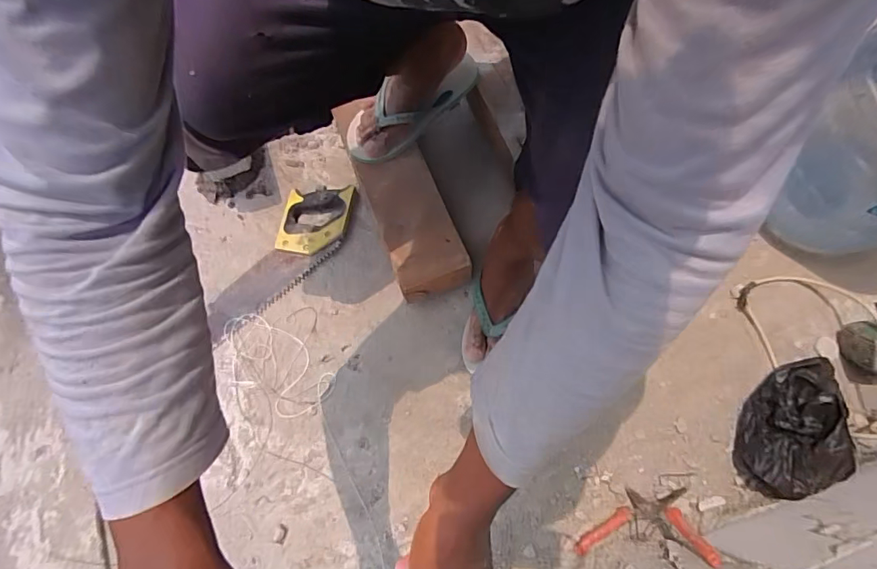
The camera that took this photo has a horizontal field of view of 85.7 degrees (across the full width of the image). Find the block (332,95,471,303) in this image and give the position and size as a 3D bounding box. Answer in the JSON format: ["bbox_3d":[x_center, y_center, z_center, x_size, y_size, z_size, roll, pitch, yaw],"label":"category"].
[{"bbox_3d":[-0.070,-0.160,0.823,0.121,0.073,0.385,-22,73,-6],"label":"block"}]

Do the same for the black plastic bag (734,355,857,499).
[{"bbox_3d":[0.505,0.201,0.680,0.089,0.103,0.200,15,73,5],"label":"black plastic bag"}]

